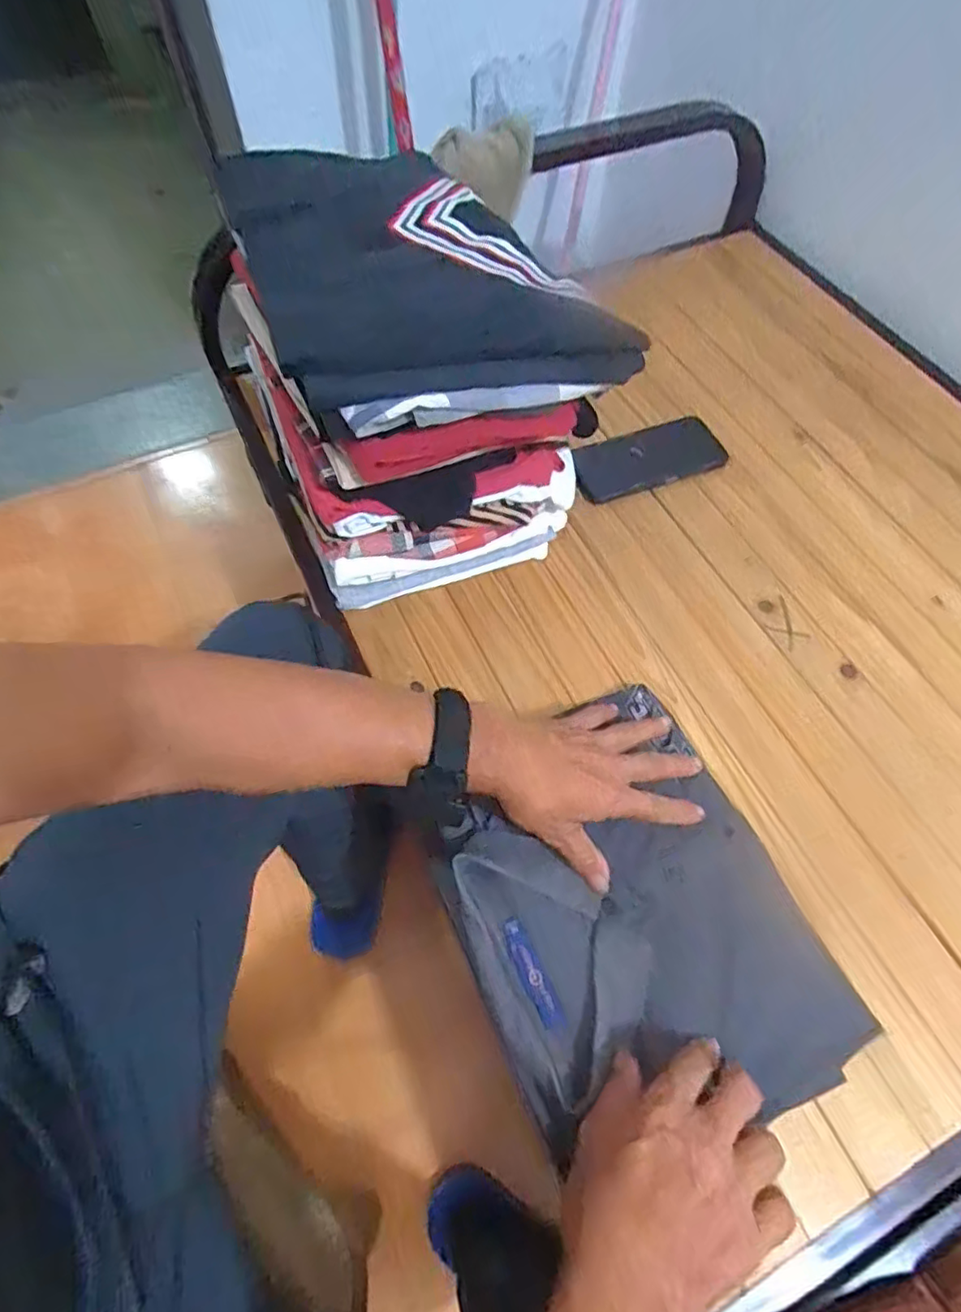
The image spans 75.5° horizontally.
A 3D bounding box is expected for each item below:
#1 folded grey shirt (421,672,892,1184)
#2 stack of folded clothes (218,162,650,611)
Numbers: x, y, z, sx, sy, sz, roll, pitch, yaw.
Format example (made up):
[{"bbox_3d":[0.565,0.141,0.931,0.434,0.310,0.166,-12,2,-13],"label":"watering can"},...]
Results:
[{"bbox_3d":[0.105,0.183,0.441,0.226,0.029,0.277,-22,63,-14],"label":"folded grey shirt"},{"bbox_3d":[-0.064,-0.257,0.572,0.256,0.222,0.315,-21,63,-14],"label":"stack of folded clothes"}]

